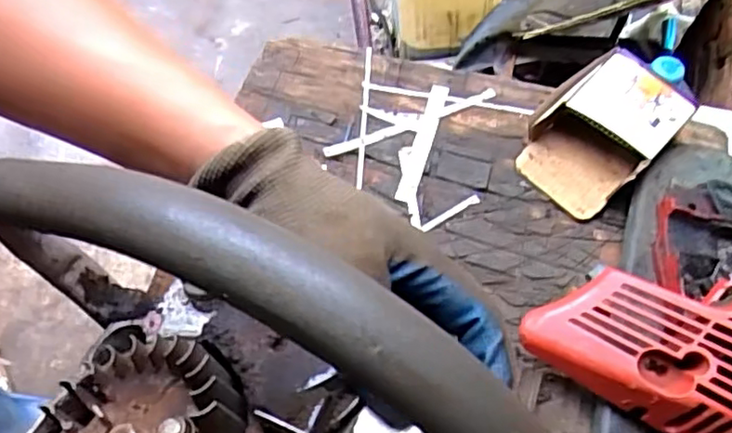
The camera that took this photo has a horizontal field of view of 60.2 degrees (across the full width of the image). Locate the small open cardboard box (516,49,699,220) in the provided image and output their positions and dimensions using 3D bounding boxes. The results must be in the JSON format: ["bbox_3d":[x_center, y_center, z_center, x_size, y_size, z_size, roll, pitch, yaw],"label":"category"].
[{"bbox_3d":[0.156,-0.056,0.422,0.096,0.048,0.071,-41,71,-17],"label":"small open cardboard box"}]

